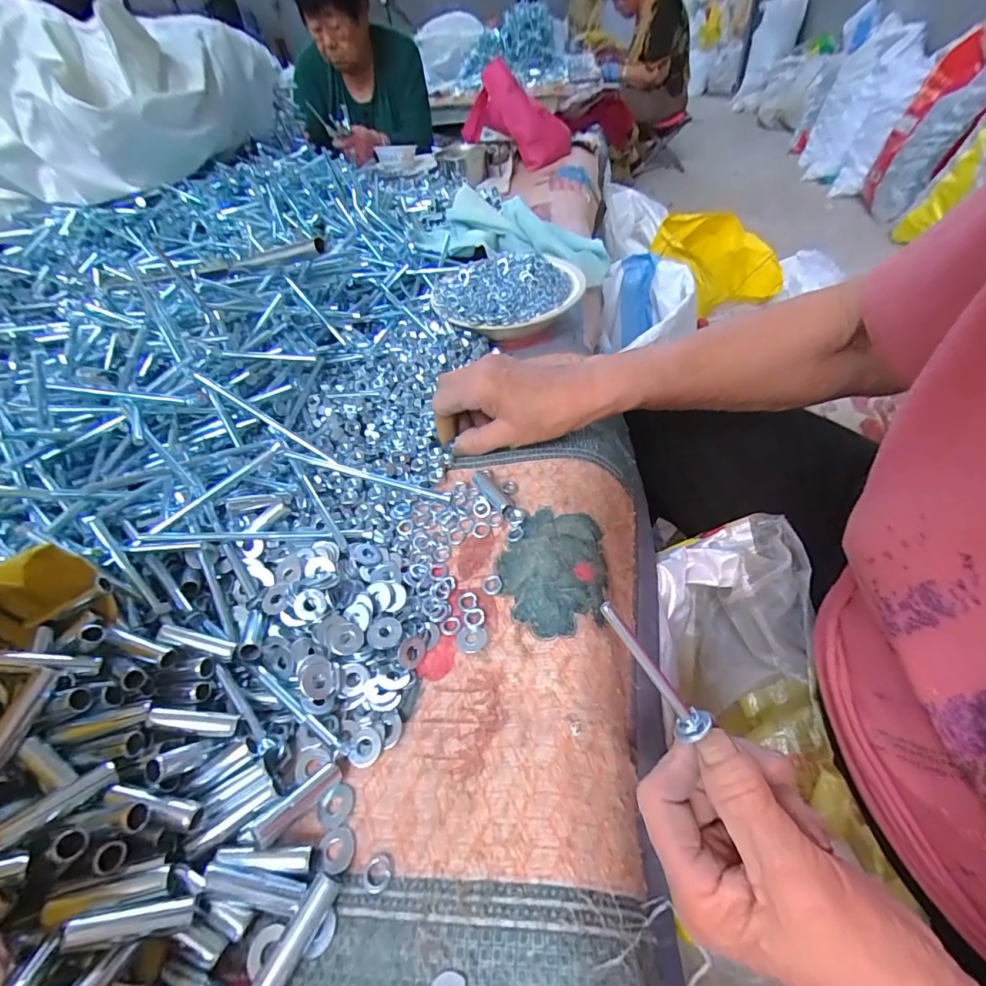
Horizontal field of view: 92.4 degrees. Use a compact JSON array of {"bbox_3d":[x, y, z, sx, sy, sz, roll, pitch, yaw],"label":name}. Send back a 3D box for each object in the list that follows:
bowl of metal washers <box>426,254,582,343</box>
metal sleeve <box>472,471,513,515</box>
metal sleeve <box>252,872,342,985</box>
[{"bbox_3d":[0.015,-0.230,0.554,0.167,0.048,0.165,-4,44,4],"label":"bowl of metal washers"},{"bbox_3d":[0.000,0.000,0.361,0.013,0.012,0.047,-27,48,-19],"label":"metal sleeve"},{"bbox_3d":[-0.080,0.184,0.197,0.012,0.009,0.043,16,49,22],"label":"metal sleeve"}]

